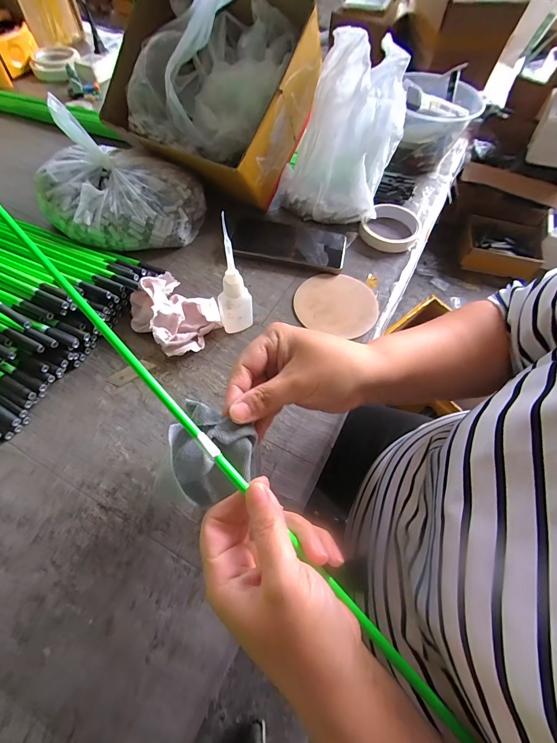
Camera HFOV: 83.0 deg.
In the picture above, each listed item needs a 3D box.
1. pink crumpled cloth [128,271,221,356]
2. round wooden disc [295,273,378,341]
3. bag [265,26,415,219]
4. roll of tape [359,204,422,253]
[{"bbox_3d":[-0.121,-0.071,0.368,0.106,0.041,0.088,36,65,14],"label":"pink crumpled cloth"},{"bbox_3d":[0.077,-0.091,0.414,0.105,0.004,0.097,15,62,4],"label":"round wooden disc"},{"bbox_3d":[0.095,-0.339,0.453,0.156,0.178,0.156,16,62,5],"label":"bag"},{"bbox_3d":[0.172,-0.217,0.477,0.083,0.023,0.087,2,62,-3],"label":"roll of tape"}]

